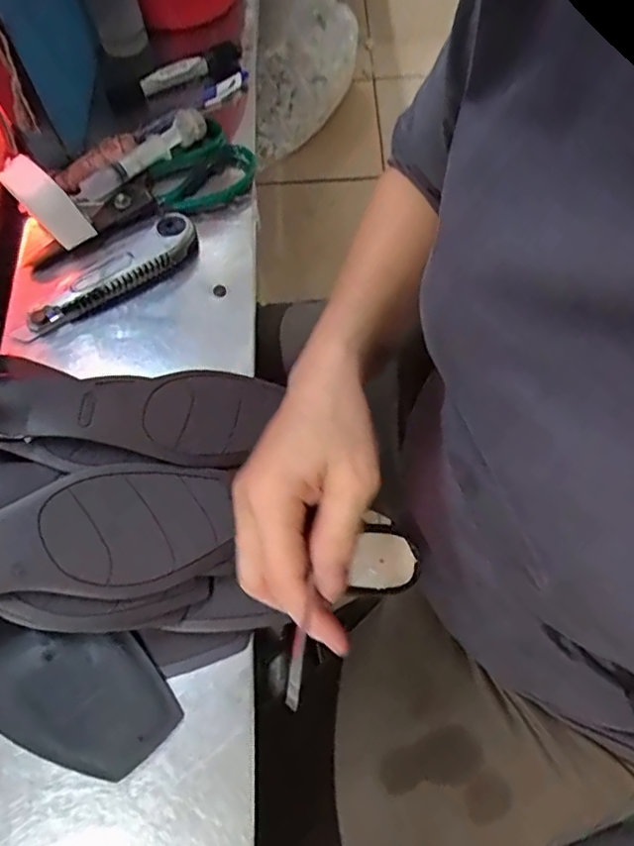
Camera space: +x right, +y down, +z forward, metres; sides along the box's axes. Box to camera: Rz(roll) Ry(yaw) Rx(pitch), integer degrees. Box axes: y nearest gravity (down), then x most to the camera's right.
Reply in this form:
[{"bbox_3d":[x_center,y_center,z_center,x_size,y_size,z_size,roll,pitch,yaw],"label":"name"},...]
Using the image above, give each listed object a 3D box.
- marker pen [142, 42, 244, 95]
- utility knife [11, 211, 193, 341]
[{"bbox_3d":[-0.121,-0.338,0.576,0.101,0.016,0.022,-28,66,-11],"label":"marker pen"},{"bbox_3d":[-0.160,-0.114,0.474,0.047,0.022,0.155,36,71,18],"label":"utility knife"}]

